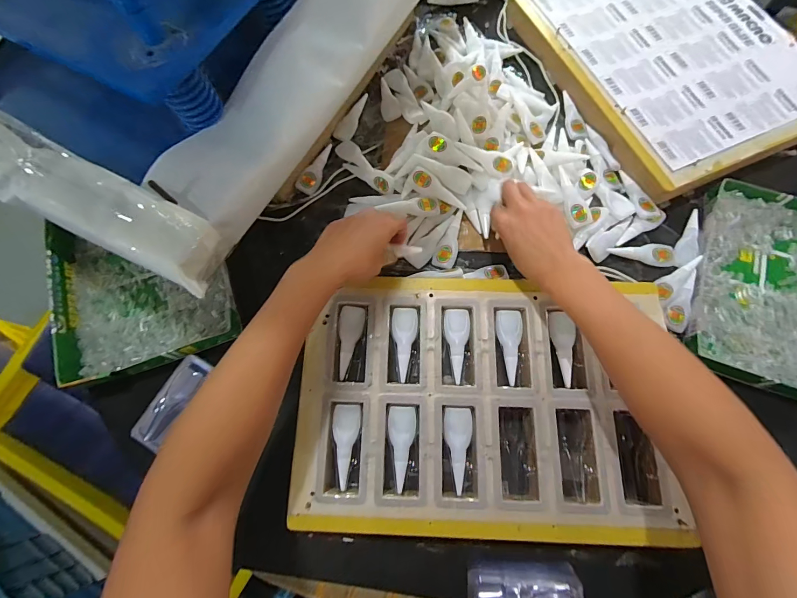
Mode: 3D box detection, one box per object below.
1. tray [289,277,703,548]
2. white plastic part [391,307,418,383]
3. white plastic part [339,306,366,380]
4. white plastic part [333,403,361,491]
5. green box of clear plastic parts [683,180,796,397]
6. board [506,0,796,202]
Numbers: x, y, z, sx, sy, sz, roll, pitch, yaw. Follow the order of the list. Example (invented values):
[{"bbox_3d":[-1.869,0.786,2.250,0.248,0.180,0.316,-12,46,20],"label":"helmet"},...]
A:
[{"bbox_3d":[0.092,0.111,0.419,0.392,0.027,0.272,1,71,2],"label":"tray"},{"bbox_3d":[0.007,0.052,0.434,0.030,0.009,0.085,1,71,2],"label":"white plastic part"},{"bbox_3d":[-0.058,0.050,0.435,0.030,0.005,0.084,5,72,3],"label":"white plastic part"},{"bbox_3d":[-0.058,0.159,0.404,0.030,0.007,0.085,0,71,2],"label":"white plastic part"},{"bbox_3d":[0.486,-0.010,0.457,0.211,0.039,0.260,19,73,8],"label":"green box of clear plastic parts"},{"bbox_3d":[0.417,-0.375,0.562,0.335,0.031,0.418,-22,72,-6],"label":"board"}]

